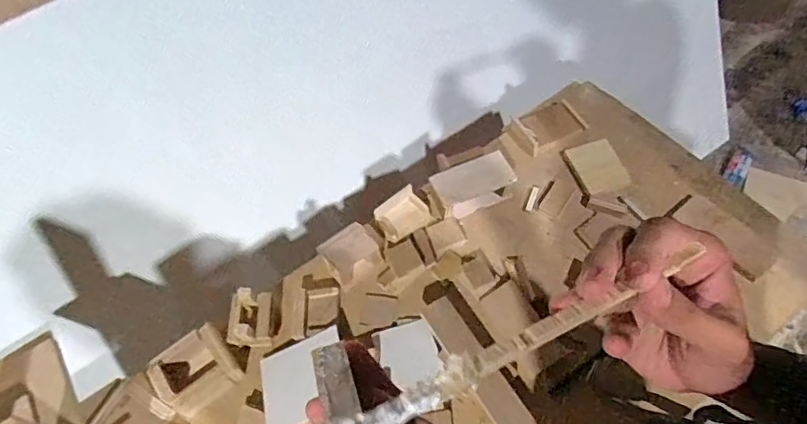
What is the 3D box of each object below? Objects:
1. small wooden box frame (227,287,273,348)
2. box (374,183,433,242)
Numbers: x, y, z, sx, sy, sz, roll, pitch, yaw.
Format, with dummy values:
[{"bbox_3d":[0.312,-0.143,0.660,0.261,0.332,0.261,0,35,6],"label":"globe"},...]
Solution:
[{"bbox_3d":[-0.234,0.161,0.798,0.061,0.054,0.081,-8,58,2],"label":"small wooden box frame"},{"bbox_3d":[-0.004,0.003,0.901,0.087,0.029,0.074,-34,60,-13],"label":"box"}]

